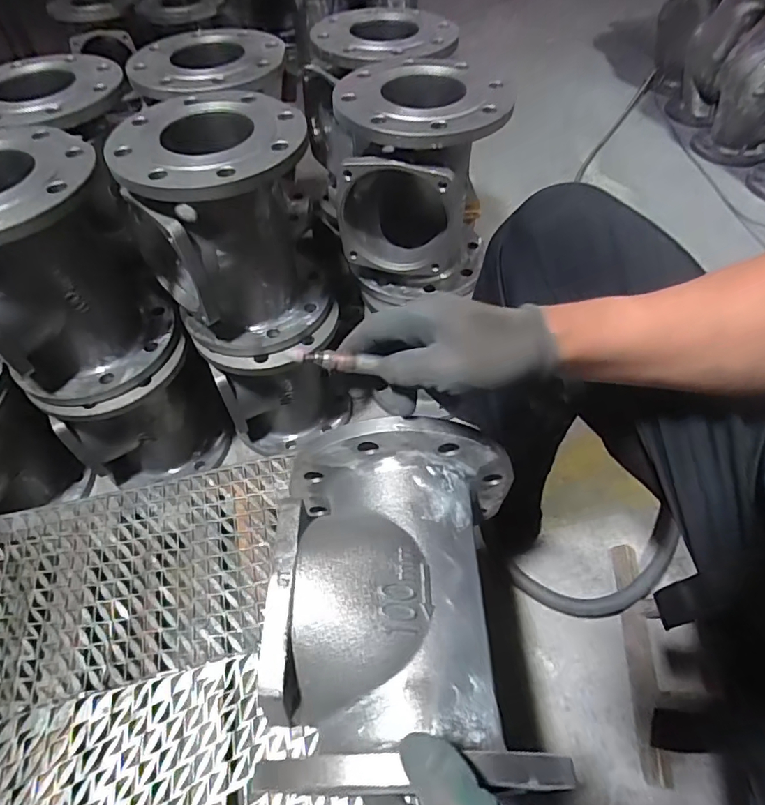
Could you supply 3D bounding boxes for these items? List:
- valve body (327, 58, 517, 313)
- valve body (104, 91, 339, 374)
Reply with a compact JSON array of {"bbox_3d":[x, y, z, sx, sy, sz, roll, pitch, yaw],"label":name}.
[{"bbox_3d":[0.051,-0.297,0.690,0.207,0.250,0.213,6,53,6],"label":"valve body"},{"bbox_3d":[-0.187,-0.213,0.641,0.211,0.261,0.226,-26,57,-18],"label":"valve body"}]

